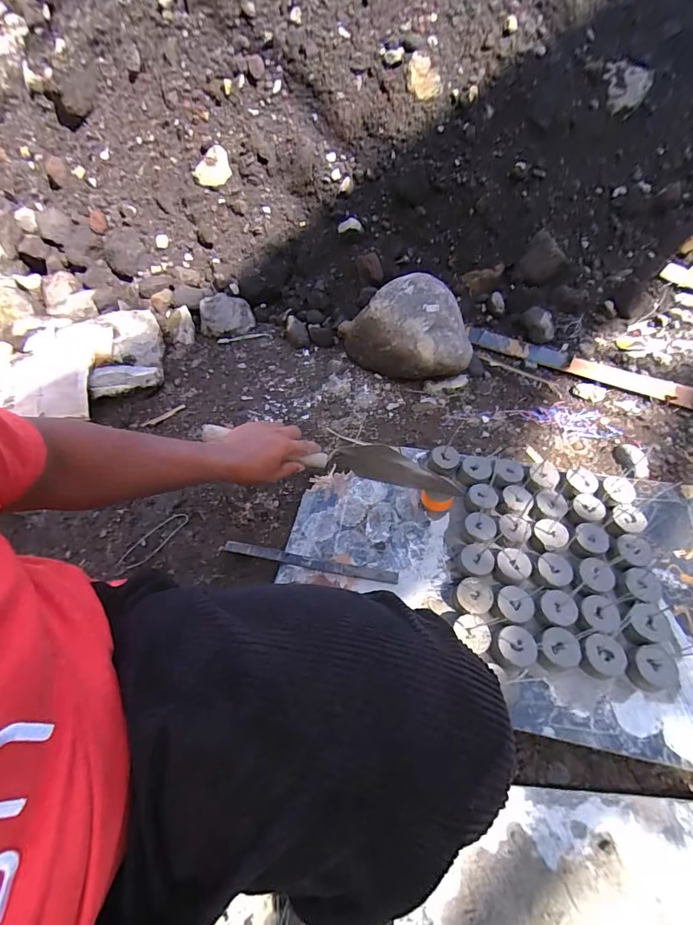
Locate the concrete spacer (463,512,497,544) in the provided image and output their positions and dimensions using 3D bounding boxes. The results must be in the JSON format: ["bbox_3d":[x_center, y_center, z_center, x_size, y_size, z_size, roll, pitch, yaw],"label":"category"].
[{"bbox_3d":[0.225,0.113,0.695,0.049,0.035,0.048,-1,57,1],"label":"concrete spacer"}]

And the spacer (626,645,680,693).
[{"bbox_3d":[0.418,0.285,0.564,0.054,0.034,0.055,-10,58,-5],"label":"spacer"}]

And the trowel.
[{"bbox_3d":[-0.014,-0.002,0.676,0.424,0.101,0.041,13,60,-14],"label":"trowel"}]

